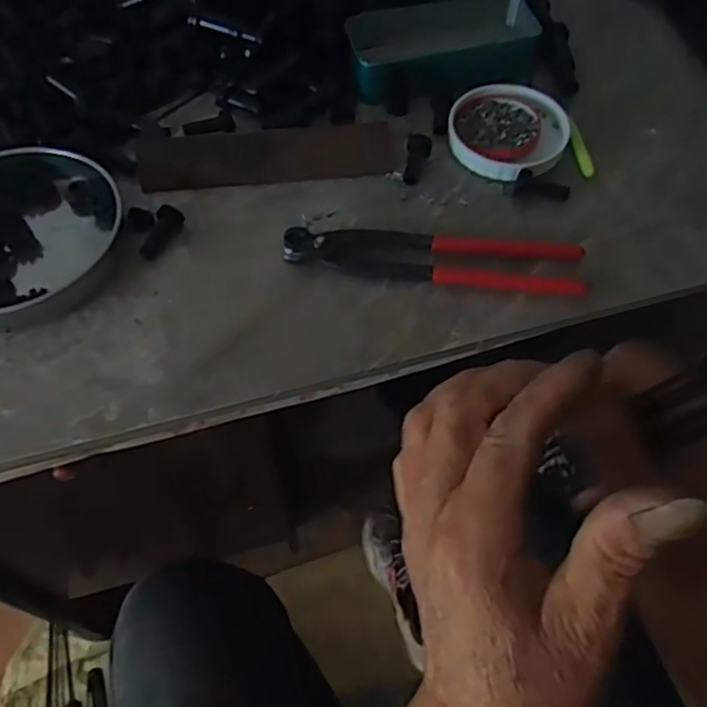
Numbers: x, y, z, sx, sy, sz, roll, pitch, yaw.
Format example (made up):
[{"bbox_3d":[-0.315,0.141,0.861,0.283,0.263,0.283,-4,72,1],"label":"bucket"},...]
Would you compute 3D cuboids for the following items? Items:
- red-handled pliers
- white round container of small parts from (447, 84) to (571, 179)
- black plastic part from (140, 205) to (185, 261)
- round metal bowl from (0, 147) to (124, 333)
[{"bbox_3d":[0.052,-0.065,0.431,0.192,0.011,0.045,6,59,3],"label":"red-handled pliers"},{"bbox_3d":[0.119,-0.173,0.507,0.090,0.015,0.088,0,59,0],"label":"white round container of small parts"},{"bbox_3d":[-0.129,-0.081,0.440,0.016,0.013,0.040,14,60,8],"label":"black plastic part"},{"bbox_3d":[-0.222,-0.077,0.428,0.135,0.024,0.126,0,59,0],"label":"round metal bowl"}]

